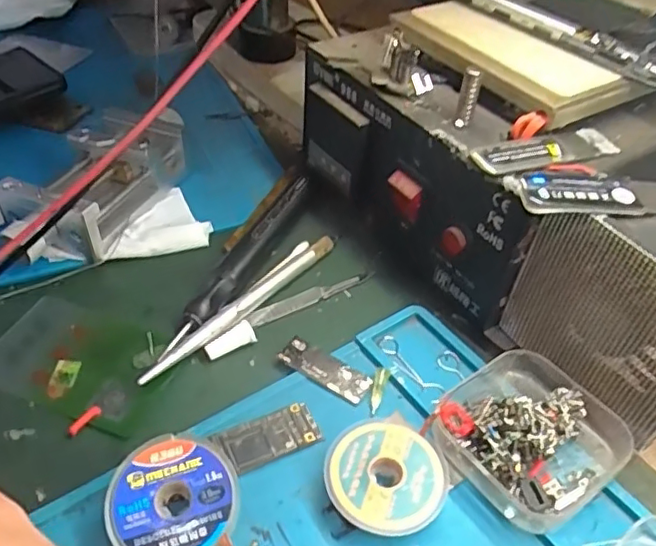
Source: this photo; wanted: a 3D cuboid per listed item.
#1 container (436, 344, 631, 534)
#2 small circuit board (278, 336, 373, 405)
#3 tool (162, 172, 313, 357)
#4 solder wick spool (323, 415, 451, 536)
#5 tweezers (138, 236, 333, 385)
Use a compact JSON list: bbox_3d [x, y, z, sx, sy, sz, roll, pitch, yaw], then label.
[{"bbox_3d":[0.081,0.064,0.239,0.061,0.025,0.061,-27,51,-28],"label":"container"},{"bbox_3d":[-0.001,0.043,0.269,0.043,0.004,0.016,25,48,23],"label":"small circuit board"},{"bbox_3d":[-0.043,-0.008,0.311,0.014,0.019,0.133,18,45,16],"label":"tool"},{"bbox_3d":[0.022,0.079,0.228,0.045,0.014,0.044,1,43,-1],"label":"solder wick spool"},{"bbox_3d":[-0.040,0.015,0.296,0.010,0.010,0.126,29,49,26],"label":"tweezers"}]

